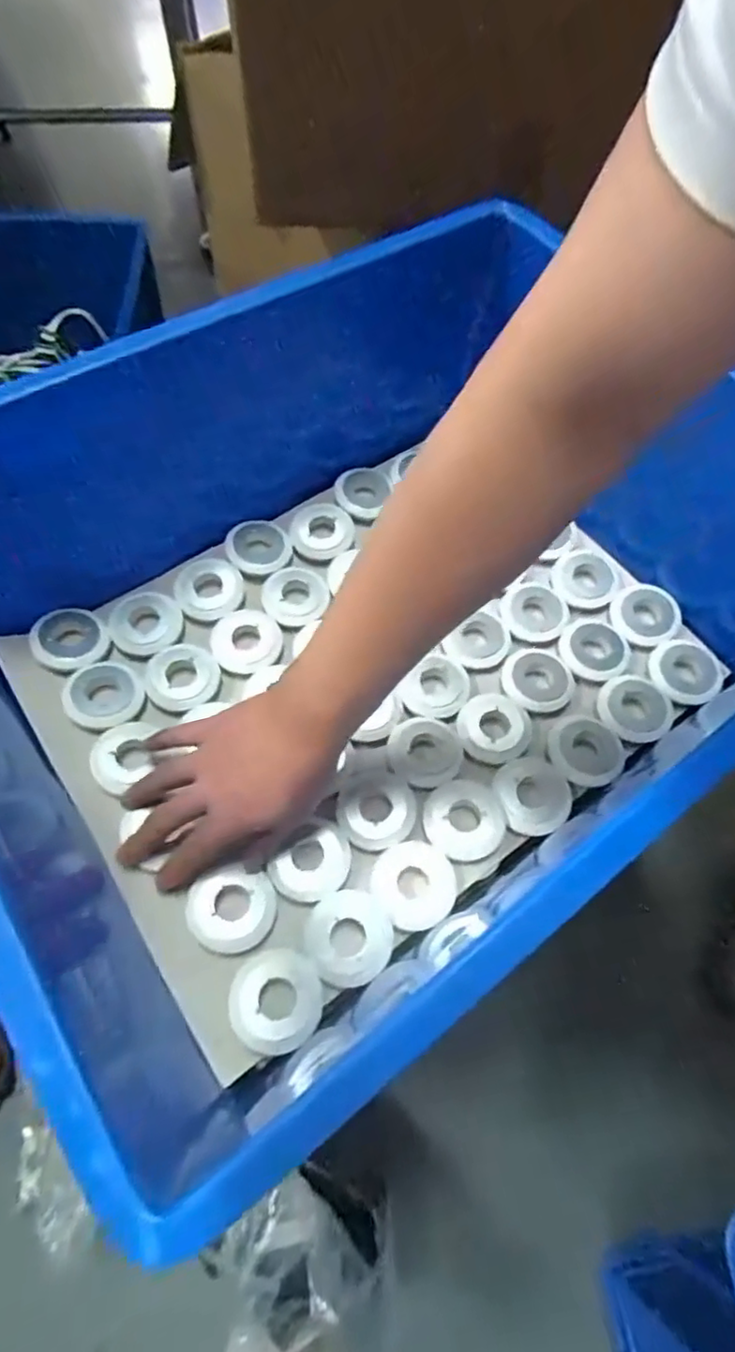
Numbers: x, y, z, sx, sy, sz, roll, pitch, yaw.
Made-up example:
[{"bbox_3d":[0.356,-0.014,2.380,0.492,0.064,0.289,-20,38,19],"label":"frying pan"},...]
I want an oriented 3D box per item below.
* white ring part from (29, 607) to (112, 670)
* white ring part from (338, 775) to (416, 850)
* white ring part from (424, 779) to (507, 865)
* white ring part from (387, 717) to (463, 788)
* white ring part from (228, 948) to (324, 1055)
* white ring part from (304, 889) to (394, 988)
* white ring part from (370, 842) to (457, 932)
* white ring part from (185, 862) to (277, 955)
[{"bbox_3d":[-0.235,-0.030,0.481,0.053,0.012,0.054,1,64,-3],"label":"white ring part"},{"bbox_3d":[0.007,0.099,0.449,0.055,0.012,0.053,1,64,-3],"label":"white ring part"},{"bbox_3d":[0.070,0.103,0.442,0.057,0.008,0.057,1,64,-3],"label":"white ring part"},{"bbox_3d":[0.045,0.058,0.471,0.055,0.009,0.056,1,64,-3],"label":"white ring part"},{"bbox_3d":[-0.057,0.202,0.381,0.054,0.015,0.055,-13,65,-9],"label":"white ring part"},{"bbox_3d":[-0.013,0.173,0.405,0.054,0.007,0.057,-33,70,-17],"label":"white ring part"},{"bbox_3d":[0.032,0.143,0.419,0.056,0.008,0.056,1,64,-3],"label":"white ring part"},{"bbox_3d":[-0.089,0.153,0.404,0.055,0.013,0.051,1,64,-3],"label":"white ring part"}]

